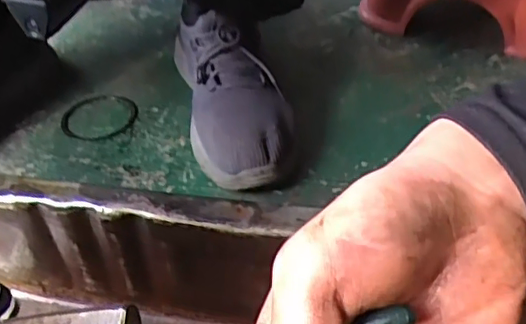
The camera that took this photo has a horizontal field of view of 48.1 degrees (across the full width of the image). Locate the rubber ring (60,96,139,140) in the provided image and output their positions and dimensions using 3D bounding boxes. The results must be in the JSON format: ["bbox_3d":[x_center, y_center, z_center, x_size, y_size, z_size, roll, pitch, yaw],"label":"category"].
[{"bbox_3d":[-0.170,-0.044,0.609,0.080,0.008,0.047,-6,76,6],"label":"rubber ring"}]

